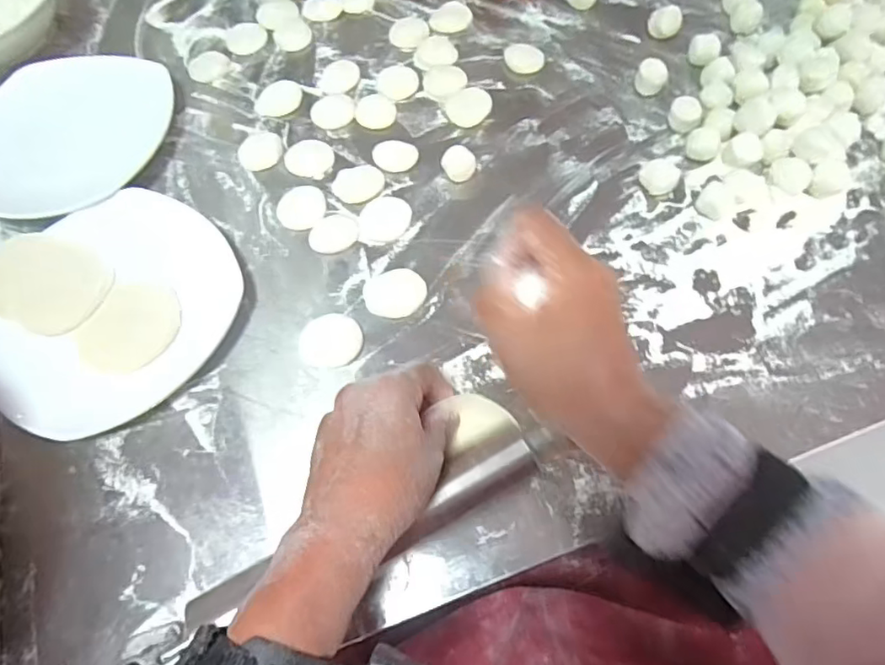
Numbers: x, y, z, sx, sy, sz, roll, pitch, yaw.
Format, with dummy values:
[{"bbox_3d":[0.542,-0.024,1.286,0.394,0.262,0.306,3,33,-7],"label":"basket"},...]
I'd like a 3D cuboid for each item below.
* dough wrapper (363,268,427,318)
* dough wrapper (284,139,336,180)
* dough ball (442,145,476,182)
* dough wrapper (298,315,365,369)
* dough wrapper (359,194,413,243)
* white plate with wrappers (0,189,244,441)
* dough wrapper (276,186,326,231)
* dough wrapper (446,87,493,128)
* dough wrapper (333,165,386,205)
[{"bbox_3d":[-0.034,-0.029,0.412,0.044,0.004,0.041,-1,64,3],"label":"dough wrapper"},{"bbox_3d":[-0.112,-0.148,0.477,0.042,0.004,0.037,24,68,15],"label":"dough wrapper"},{"bbox_3d":[0.013,-0.134,0.454,0.025,0.019,0.023,-1,64,3],"label":"dough ball"},{"bbox_3d":[-0.078,0.005,0.398,0.044,0.004,0.040,-1,64,3],"label":"dough wrapper"},{"bbox_3d":[-0.045,-0.090,0.443,0.040,0.004,0.042,-9,63,-1],"label":"dough wrapper"},{"bbox_3d":[-0.242,-0.020,0.413,0.175,0.021,0.173,-1,64,3],"label":"white plate with wrappers"},{"bbox_3d":[-0.112,-0.100,0.453,0.038,0.005,0.039,-1,64,3],"label":"dough wrapper"},{"bbox_3d":[0.023,-0.196,0.492,0.037,0.004,0.044,15,66,11],"label":"dough wrapper"},{"bbox_3d":[-0.069,-0.122,0.461,0.041,0.004,0.039,-1,64,3],"label":"dough wrapper"}]

